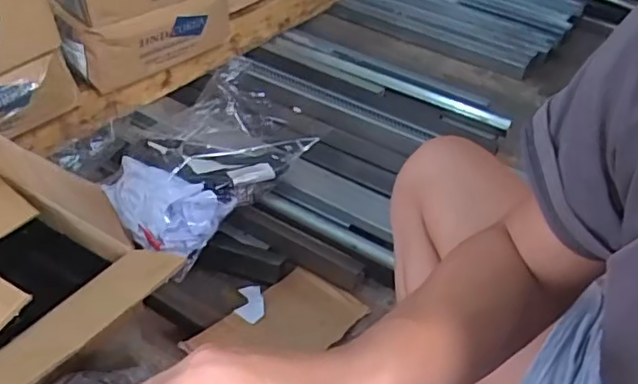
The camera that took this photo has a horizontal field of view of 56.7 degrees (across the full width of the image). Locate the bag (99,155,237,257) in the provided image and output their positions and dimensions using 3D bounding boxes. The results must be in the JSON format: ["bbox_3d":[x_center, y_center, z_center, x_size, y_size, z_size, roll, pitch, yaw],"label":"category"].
[{"bbox_3d":[-0.253,0.026,0.947,0.211,0.091,0.111,8,41,3],"label":"bag"}]

